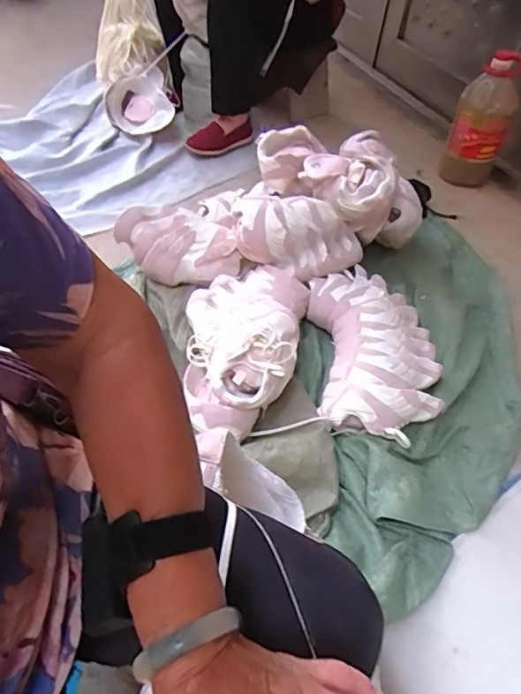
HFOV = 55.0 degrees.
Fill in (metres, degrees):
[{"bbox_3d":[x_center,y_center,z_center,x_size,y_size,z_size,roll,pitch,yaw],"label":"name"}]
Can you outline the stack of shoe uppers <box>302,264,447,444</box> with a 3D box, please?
[{"bbox_3d":[0.220,0.001,0.988,0.235,0.110,0.425,2,47,-4],"label":"stack of shoe uppers"}]

